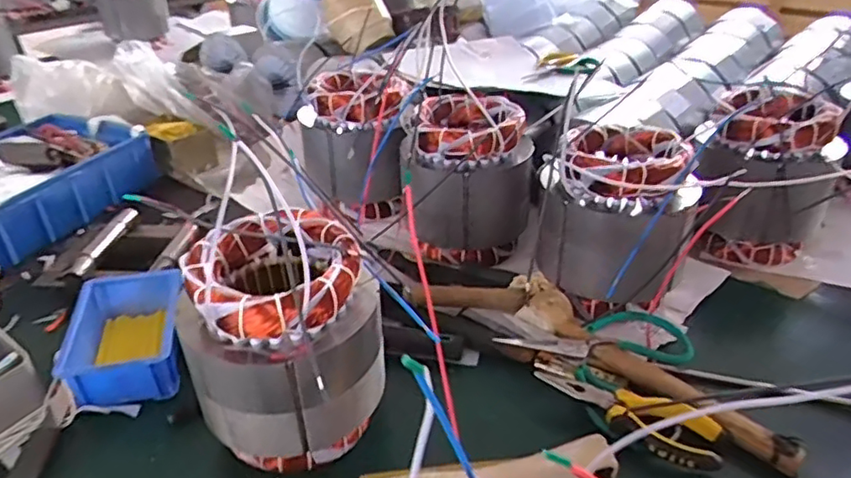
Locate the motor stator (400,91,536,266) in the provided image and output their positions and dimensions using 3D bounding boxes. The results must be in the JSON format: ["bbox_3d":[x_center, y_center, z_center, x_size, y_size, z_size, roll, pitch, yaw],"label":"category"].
[{"bbox_3d":[0.054,-0.076,0.758,0.151,0.167,0.142,3,33,6],"label":"motor stator"}]

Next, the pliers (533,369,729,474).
[{"bbox_3d":[0.175,0.146,0.520,0.154,0.021,0.051,17,37,25],"label":"pliers"}]

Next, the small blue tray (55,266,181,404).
[{"bbox_3d":[-0.306,0.096,0.618,0.099,0.050,0.167,-12,35,-15],"label":"small blue tray"}]

